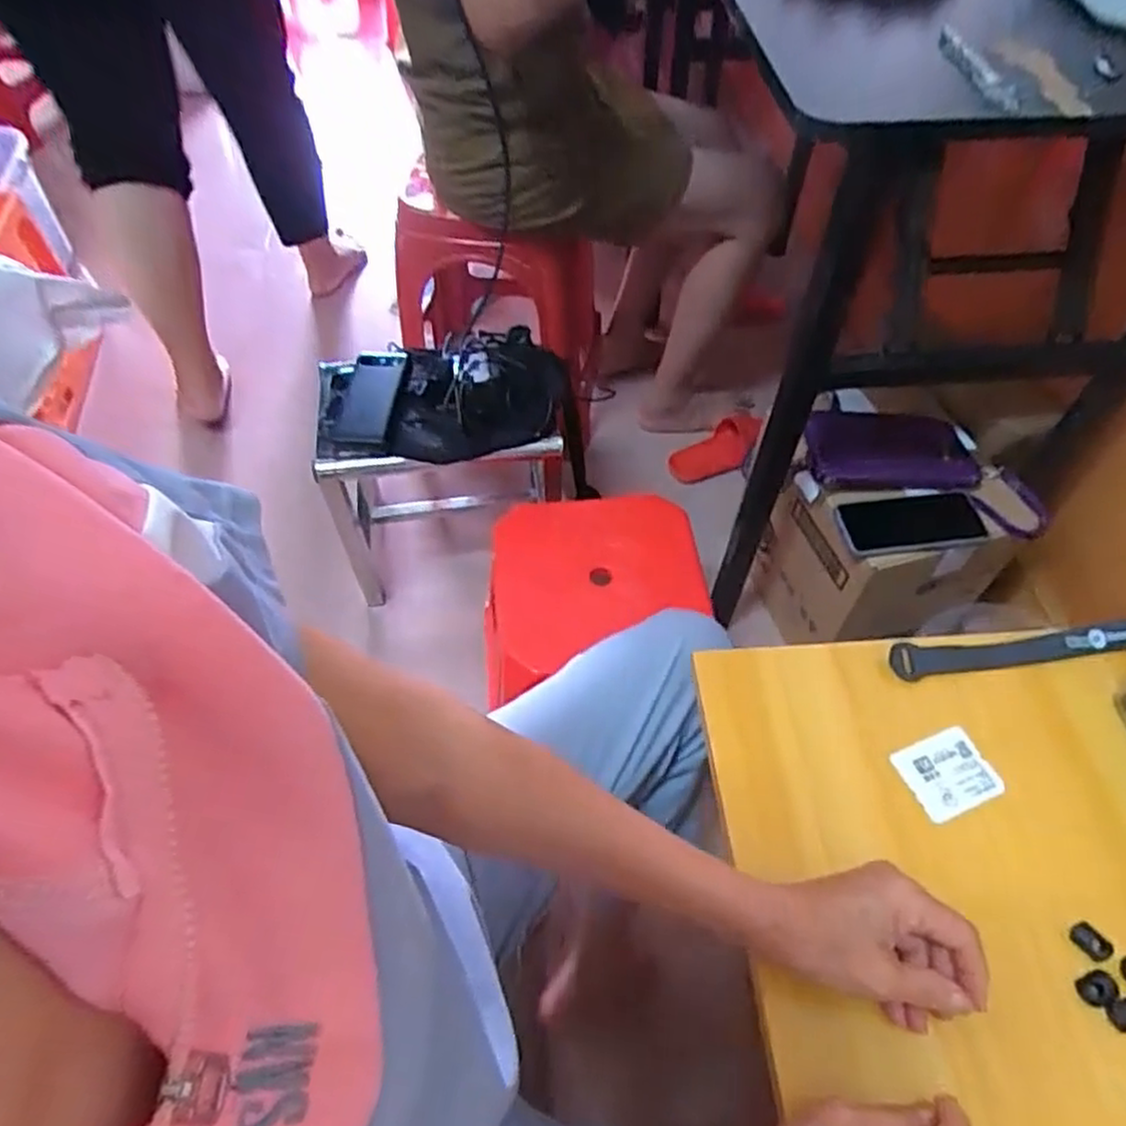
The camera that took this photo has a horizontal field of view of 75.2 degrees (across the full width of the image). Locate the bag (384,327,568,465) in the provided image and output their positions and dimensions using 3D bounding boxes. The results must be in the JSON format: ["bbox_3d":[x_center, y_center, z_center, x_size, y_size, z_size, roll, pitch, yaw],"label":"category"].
[{"bbox_3d":[-0.110,-0.225,0.930,0.238,0.088,0.162,-8,55,-6],"label":"bag"}]

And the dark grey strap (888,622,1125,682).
[{"bbox_3d":[0.337,0.063,0.532,0.196,0.012,0.024,-6,54,-4],"label":"dark grey strap"}]

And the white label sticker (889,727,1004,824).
[{"bbox_3d":[0.256,0.141,0.489,0.056,0.004,0.050,-23,63,-10],"label":"white label sticker"}]

